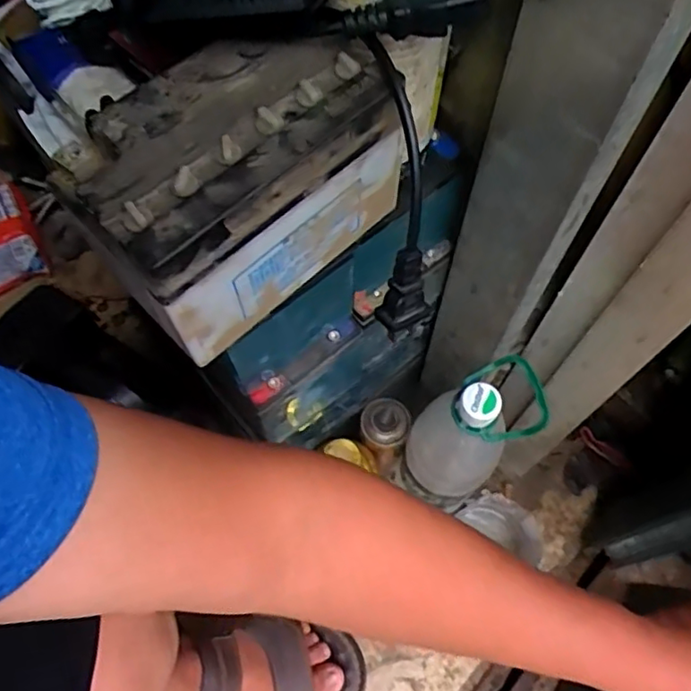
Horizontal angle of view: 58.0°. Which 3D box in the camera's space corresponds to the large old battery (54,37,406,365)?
[{"bbox_3d":[-0.048,-0.077,0.303,0.145,0.094,0.077,-41,71,-15],"label":"large old battery"}]

